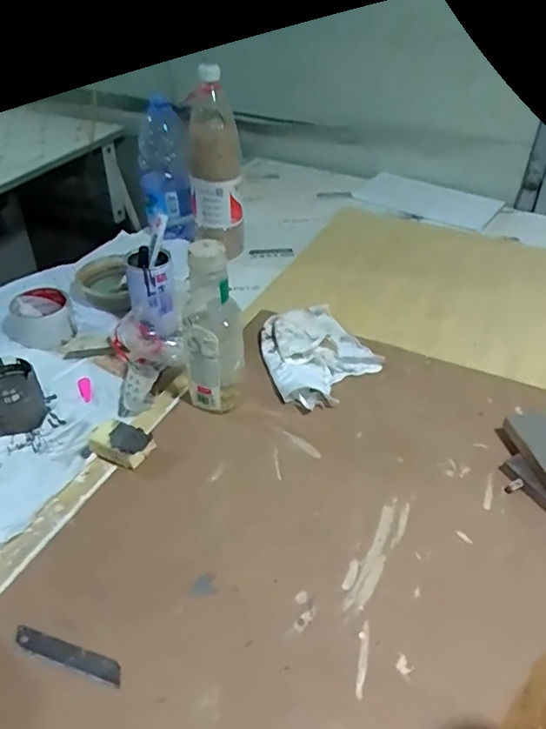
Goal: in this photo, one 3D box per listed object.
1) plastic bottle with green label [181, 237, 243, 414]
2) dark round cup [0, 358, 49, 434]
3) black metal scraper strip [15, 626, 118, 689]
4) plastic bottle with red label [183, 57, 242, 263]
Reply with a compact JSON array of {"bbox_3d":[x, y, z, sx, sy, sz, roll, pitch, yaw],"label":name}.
[{"bbox_3d":[-0.067,-0.033,0.622,0.065,0.207,0.054,-6,40,-7],"label":"plastic bottle with green label"},{"bbox_3d":[-0.309,0.039,0.661,0.064,0.075,0.067,0,39,0],"label":"dark round cup"},{"bbox_3d":[-0.164,0.230,0.444,0.096,0.005,0.016,12,41,14],"label":"black metal scraper strip"},{"bbox_3d":[-0.097,-0.319,0.934,0.086,0.296,0.073,-8,40,-9],"label":"plastic bottle with red label"}]

